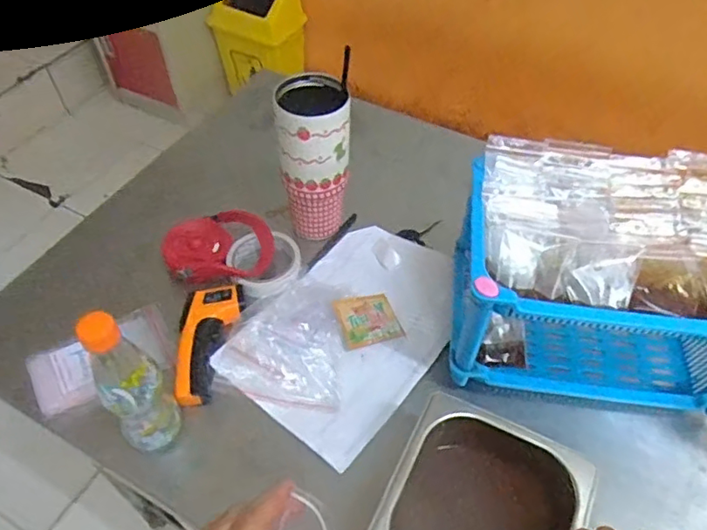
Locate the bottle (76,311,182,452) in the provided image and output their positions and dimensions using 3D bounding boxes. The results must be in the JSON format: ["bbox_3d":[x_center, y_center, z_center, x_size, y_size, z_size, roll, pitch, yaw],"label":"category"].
[{"bbox_3d":[-0.211,0.116,0.548,0.056,0.195,0.052,-17,53,-12],"label":"bottle"}]

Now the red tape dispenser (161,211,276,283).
[{"bbox_3d":[-0.181,-0.022,0.774,0.146,0.038,0.104,-4,52,-3],"label":"red tape dispenser"}]

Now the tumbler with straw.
[{"bbox_3d":[-0.046,-0.136,0.739,0.087,0.201,0.095,0,52,0],"label":"tumbler with straw"}]

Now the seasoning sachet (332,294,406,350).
[{"bbox_3d":[0.018,0.066,0.718,0.074,0.014,0.069,-14,53,-10],"label":"seasoning sachet"}]

